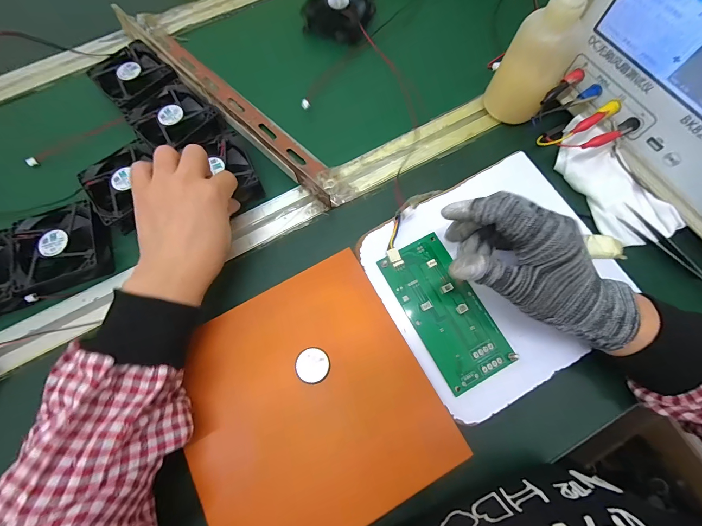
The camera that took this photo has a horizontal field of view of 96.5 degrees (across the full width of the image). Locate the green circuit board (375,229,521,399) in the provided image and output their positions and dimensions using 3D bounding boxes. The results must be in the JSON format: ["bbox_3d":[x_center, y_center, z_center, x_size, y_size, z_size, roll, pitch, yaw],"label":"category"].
[{"bbox_3d":[0.085,0.040,0.283,0.064,0.012,0.135,-28,72,-7],"label":"green circuit board"}]

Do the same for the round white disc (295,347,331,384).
[{"bbox_3d":[-0.033,0.088,0.269,0.029,0.004,0.029,2,64,-4],"label":"round white disc"}]

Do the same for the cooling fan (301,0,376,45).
[{"bbox_3d":[-0.017,-0.344,0.425,0.090,0.034,0.077,14,72,7],"label":"cooling fan"}]

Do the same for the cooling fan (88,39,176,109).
[{"bbox_3d":[-0.266,-0.230,0.388,0.080,0.021,0.087,-39,74,-10],"label":"cooling fan"}]

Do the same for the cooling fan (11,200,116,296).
[{"bbox_3d":[-0.297,-0.017,0.324,0.086,0.029,0.082,-23,71,-5],"label":"cooling fan"}]

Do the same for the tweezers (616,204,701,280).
[{"bbox_3d":[0.313,-0.012,0.302,0.019,0.006,0.116,-41,74,-11],"label":"tweezers"}]

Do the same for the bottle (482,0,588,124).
[{"bbox_3d":[0.189,-0.214,0.307,0.065,0.150,0.063,31,75,12],"label":"bottle"}]

